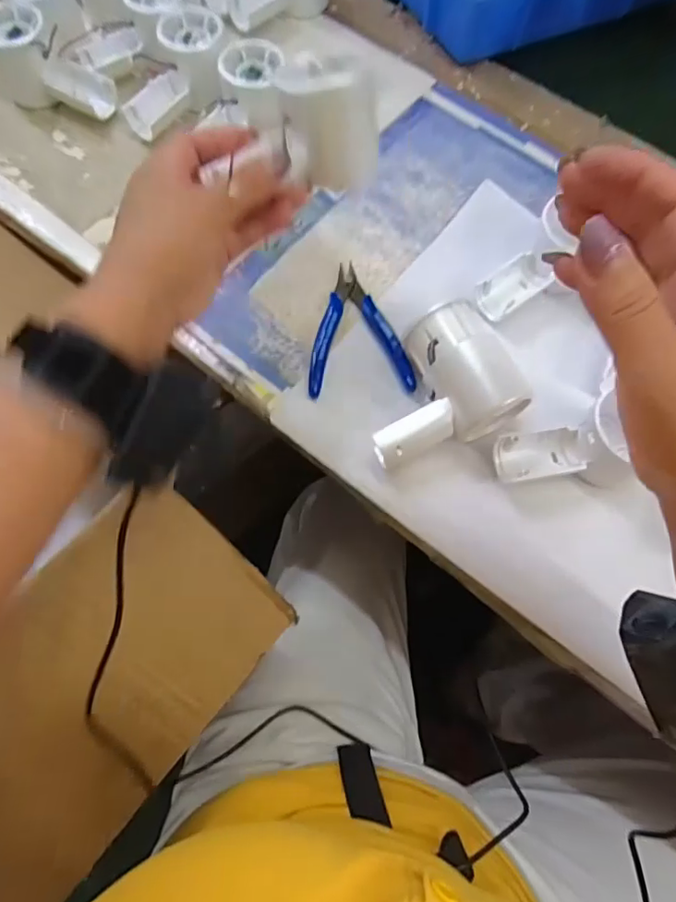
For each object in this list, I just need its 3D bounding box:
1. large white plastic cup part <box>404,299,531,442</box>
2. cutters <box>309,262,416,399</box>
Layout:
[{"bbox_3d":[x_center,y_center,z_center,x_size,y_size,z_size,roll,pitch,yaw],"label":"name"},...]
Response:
[{"bbox_3d":[0.090,-0.056,0.374,0.058,0.049,0.086,-26,73,-12],"label":"large white plastic cup part"},{"bbox_3d":[0.014,-0.099,0.411,0.078,0.008,0.116,-4,70,-4],"label":"cutters"}]

